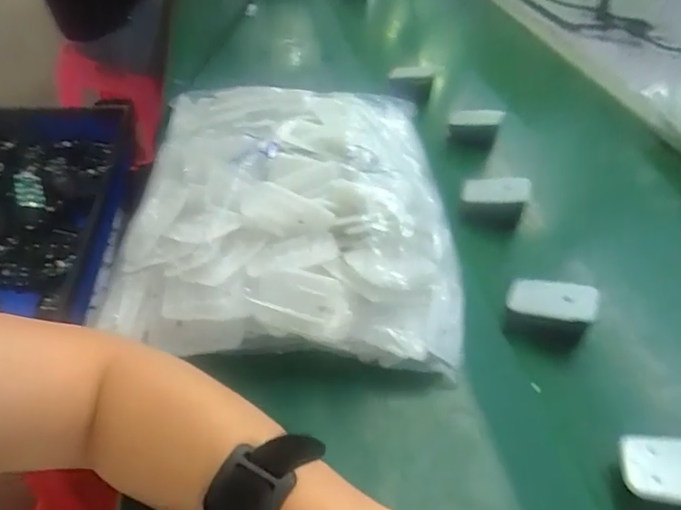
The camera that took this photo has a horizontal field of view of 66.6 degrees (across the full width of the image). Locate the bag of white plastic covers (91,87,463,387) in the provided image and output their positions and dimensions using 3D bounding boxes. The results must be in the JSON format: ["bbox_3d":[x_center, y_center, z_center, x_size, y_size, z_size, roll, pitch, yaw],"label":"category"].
[{"bbox_3d":[-0.041,-0.044,0.460,0.274,0.113,0.278,2,42,-3],"label":"bag of white plastic covers"}]

